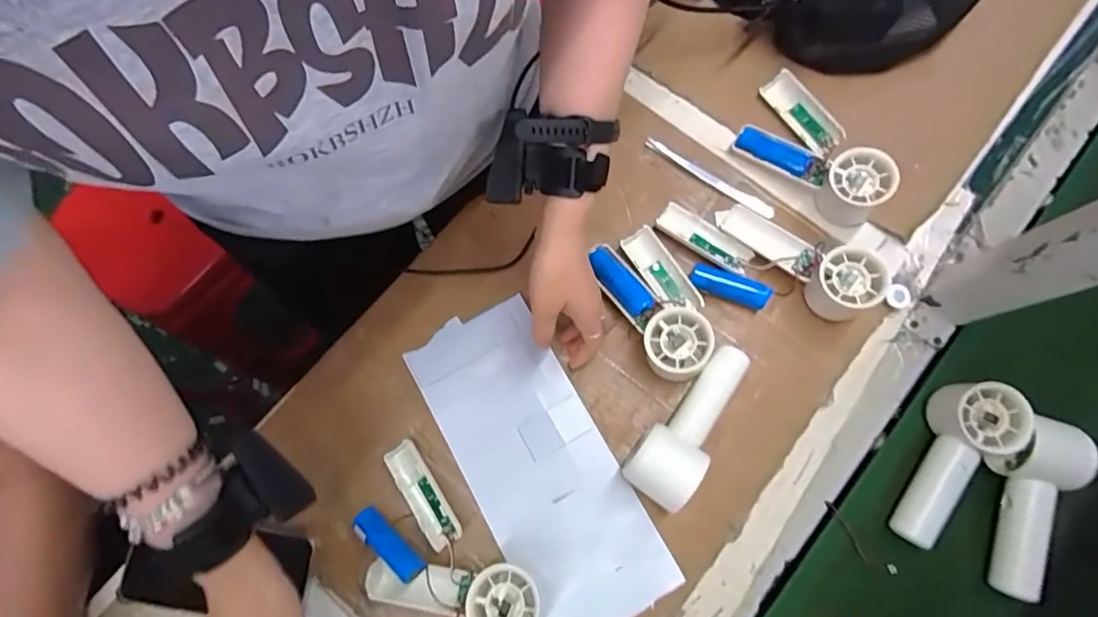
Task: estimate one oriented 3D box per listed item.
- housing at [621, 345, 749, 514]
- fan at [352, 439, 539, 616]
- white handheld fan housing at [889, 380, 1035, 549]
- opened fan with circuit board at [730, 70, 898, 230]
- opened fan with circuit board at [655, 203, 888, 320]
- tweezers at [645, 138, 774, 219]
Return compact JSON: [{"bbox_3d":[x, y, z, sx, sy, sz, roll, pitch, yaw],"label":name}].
[{"bbox_3d":[0.125,0.098,0.464,0.052,0.051,0.148,35,79,9],"label":"housing"},{"bbox_3d":[-0.100,0.209,0.443,0.186,0.054,0.109,43,80,11],"label":"fan"},{"bbox_3d":[0.352,0.136,0.457,0.056,0.052,0.144,24,77,7],"label":"white handheld fan housing"},{"bbox_3d":[0.269,-0.167,0.529,0.157,0.059,0.099,41,80,11],"label":"opened fan with circuit board"},{"bbox_3d":[0.202,-0.053,0.501,0.198,0.054,0.087,16,76,5],"label":"opened fan with circuit board"},{"bbox_3d":[0.163,-0.136,0.545,0.147,0.009,0.018,39,79,10],"label":"tweezers"}]

